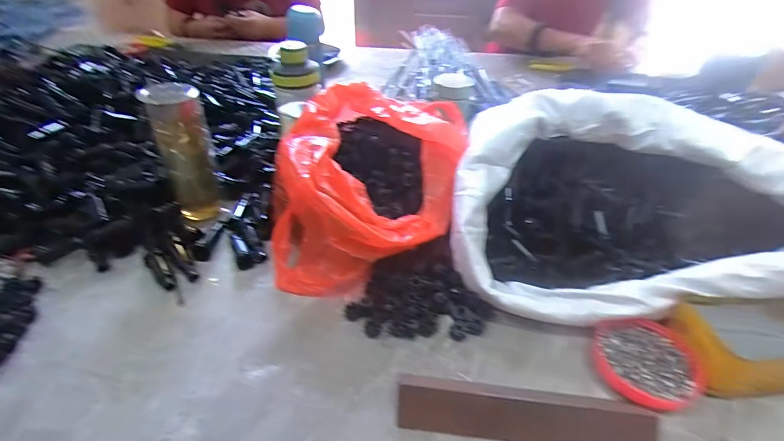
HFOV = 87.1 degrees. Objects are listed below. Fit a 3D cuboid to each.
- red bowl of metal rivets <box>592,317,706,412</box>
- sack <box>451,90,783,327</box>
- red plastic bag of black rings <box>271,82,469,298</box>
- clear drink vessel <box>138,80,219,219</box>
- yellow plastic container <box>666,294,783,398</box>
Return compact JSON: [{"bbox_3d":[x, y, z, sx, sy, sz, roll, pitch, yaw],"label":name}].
[{"bbox_3d":[0.244,0.134,0.396,0.087,0.022,0.085,1,40,0],"label":"red bowl of metal rivets"},{"bbox_3d":[0.286,-0.027,0.481,0.420,0.157,0.273,2,40,1],"label":"sack"},{"bbox_3d":[-0.021,-0.061,0.543,0.197,0.126,0.309,9,41,10],"label":"red plastic bag of black rings"},{"bbox_3d":[-0.253,-0.081,0.515,0.063,0.160,0.072,-19,44,-22],"label":"clear drink vessel"},{"bbox_3d":[0.342,0.114,0.396,0.117,0.048,0.090,-1,40,-3],"label":"yellow plastic container"}]

